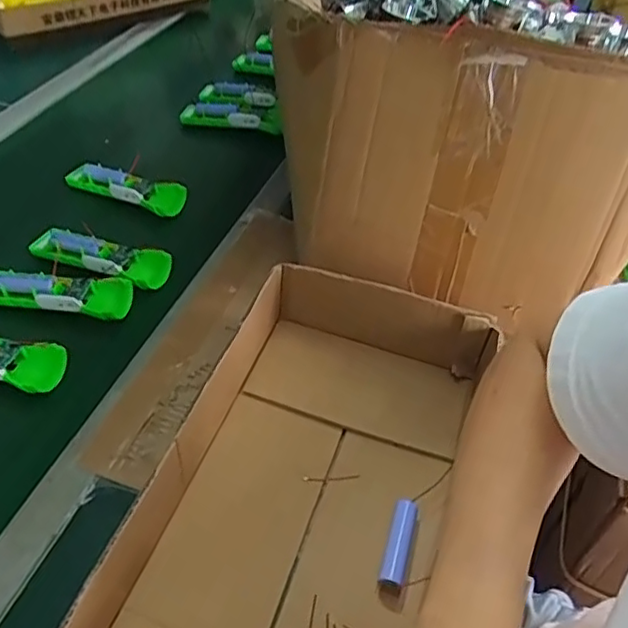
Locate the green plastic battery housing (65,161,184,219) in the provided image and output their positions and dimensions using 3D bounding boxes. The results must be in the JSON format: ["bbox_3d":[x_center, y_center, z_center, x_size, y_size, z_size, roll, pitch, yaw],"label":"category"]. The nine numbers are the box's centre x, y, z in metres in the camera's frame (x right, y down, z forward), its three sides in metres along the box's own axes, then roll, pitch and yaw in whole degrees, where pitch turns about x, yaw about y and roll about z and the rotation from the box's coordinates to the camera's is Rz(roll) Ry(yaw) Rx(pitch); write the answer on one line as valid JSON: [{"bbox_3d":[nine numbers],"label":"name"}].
[{"bbox_3d":[-0.224,-0.155,0.749,0.156,0.020,0.043,21,48,17],"label":"green plastic battery housing"}]

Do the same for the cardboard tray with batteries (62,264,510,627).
[{"bbox_3d":[-0.009,0.137,0.446,0.193,0.085,0.406,16,47,13],"label":"cardboard tray with batteries"}]

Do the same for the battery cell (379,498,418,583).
[{"bbox_3d":[0.064,0.172,0.469,0.018,0.017,0.064,14,46,11],"label":"battery cell"}]

